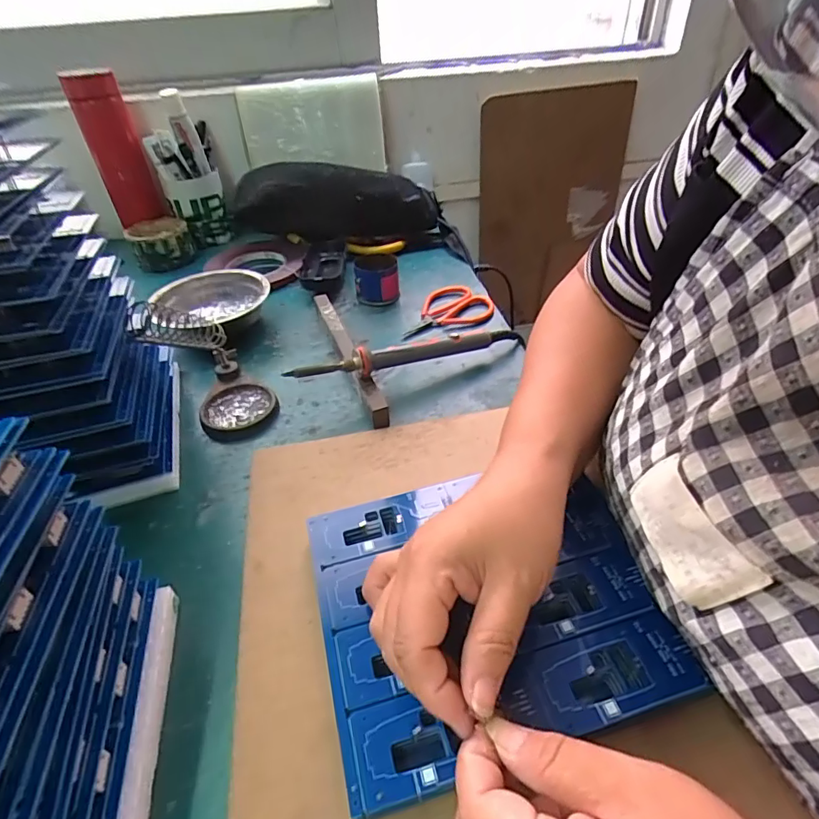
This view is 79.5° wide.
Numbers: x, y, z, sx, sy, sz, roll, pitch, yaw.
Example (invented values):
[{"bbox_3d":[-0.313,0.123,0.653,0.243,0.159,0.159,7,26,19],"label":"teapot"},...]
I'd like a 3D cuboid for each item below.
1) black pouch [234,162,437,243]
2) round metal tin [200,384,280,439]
[{"bbox_3d":[-0.094,-0.266,0.656,0.260,0.106,0.058,-9,41,-9],"label":"black pouch"},{"bbox_3d":[-0.155,0.000,0.449,0.066,0.009,0.065,-2,40,2],"label":"round metal tin"}]

